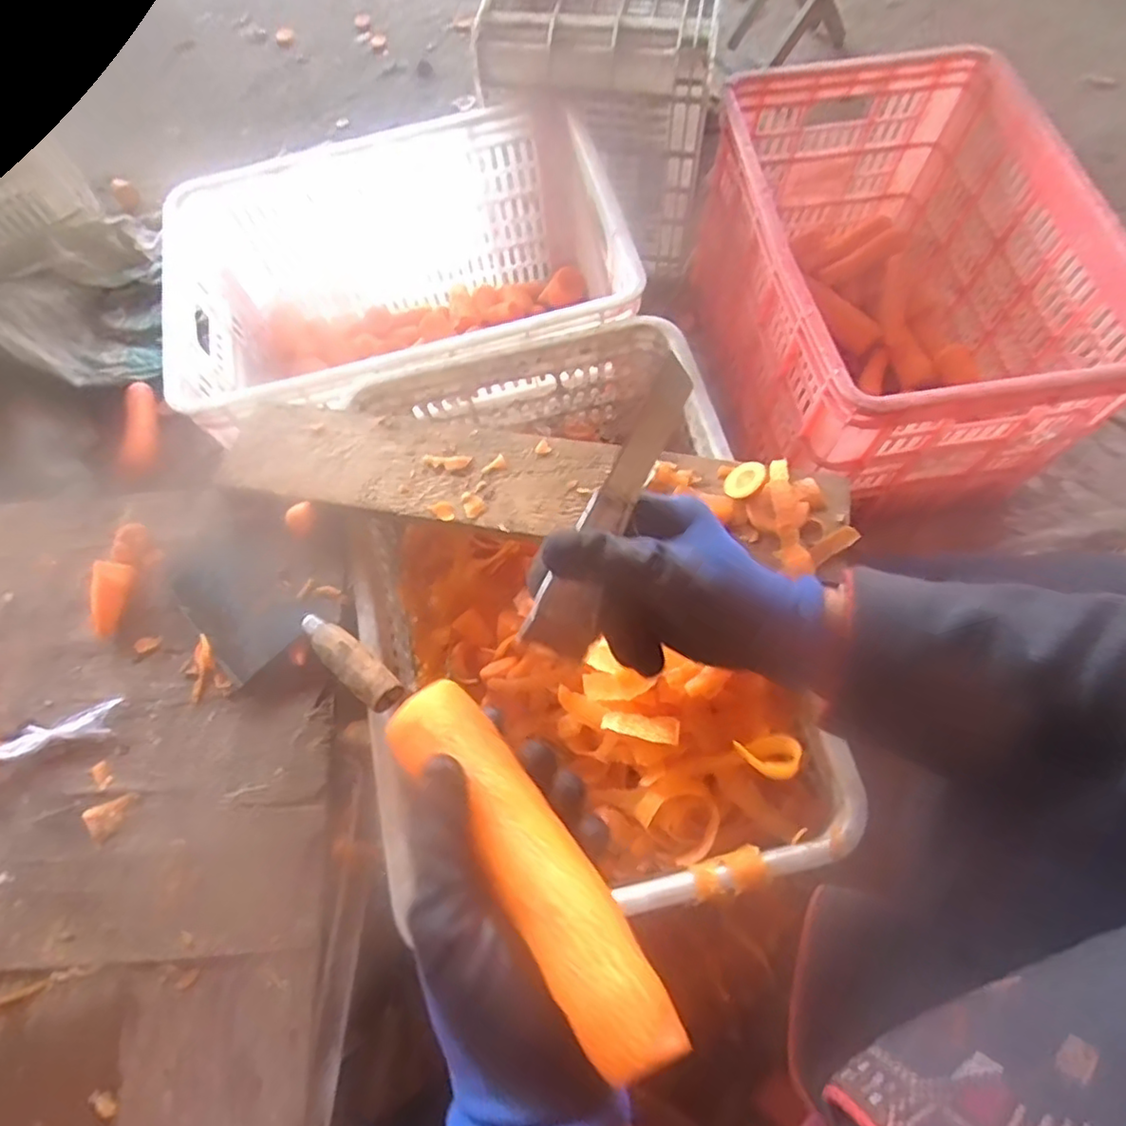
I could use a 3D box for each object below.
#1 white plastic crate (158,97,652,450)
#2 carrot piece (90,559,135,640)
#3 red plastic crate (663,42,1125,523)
[{"bbox_3d":[-0.188,-0.320,0.848,0.514,0.270,0.383,-20,67,-5],"label":"white plastic crate"},{"bbox_3d":[-0.387,0.029,0.550,0.023,0.024,0.063,1,67,4],"label":"carrot piece"},{"bbox_3d":[0.395,-0.334,0.821,0.355,0.292,0.514,-12,67,-2],"label":"red plastic crate"}]

